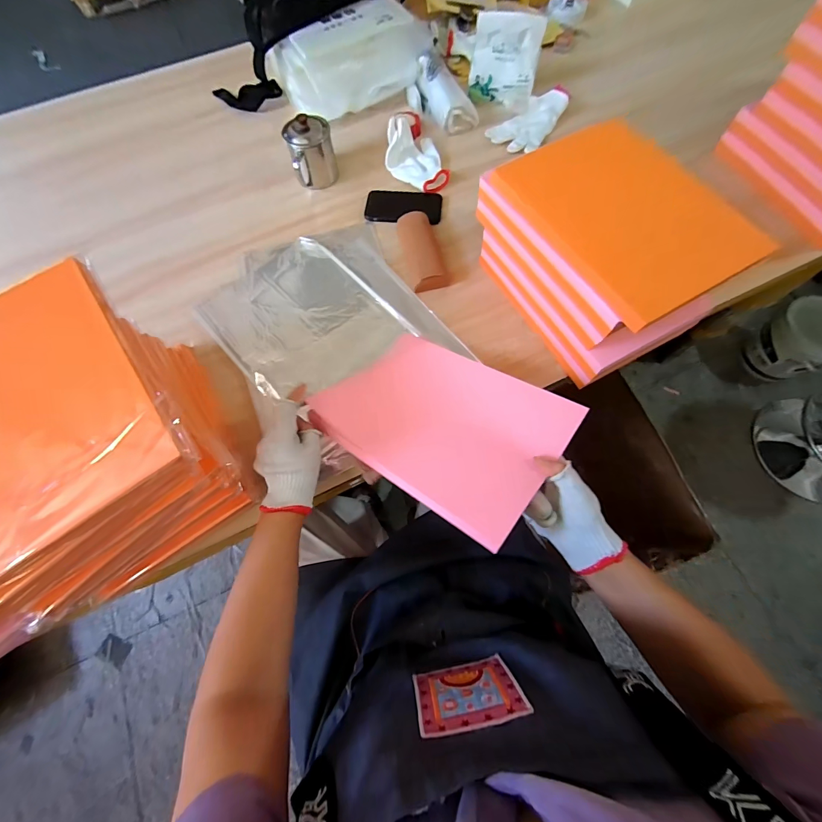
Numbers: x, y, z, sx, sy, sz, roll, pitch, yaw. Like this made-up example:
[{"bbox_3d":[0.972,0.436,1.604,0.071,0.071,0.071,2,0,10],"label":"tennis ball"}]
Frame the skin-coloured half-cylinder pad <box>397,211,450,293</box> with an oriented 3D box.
[{"bbox_3d":[0.019,-0.295,0.646,0.061,0.027,0.161,-13,69,-3],"label":"skin-coloured half-cylinder pad"}]

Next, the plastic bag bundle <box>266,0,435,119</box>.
[{"bbox_3d":[-0.126,-0.777,0.792,0.328,0.094,0.203,-27,71,-8],"label":"plastic bag bundle"}]

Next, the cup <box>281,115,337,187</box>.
[{"bbox_3d":[-0.199,-0.518,0.714,0.090,0.107,0.106,-18,70,-5],"label":"cup"}]

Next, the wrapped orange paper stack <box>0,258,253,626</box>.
[{"bbox_3d":[-0.361,0.032,0.408,0.232,0.216,0.290,-40,73,-12],"label":"wrapped orange paper stack"}]

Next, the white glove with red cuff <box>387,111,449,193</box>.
[{"bbox_3d":[0.001,-0.539,0.730,0.116,0.042,0.210,-23,70,-6],"label":"white glove with red cuff"}]

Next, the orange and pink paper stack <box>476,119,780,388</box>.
[{"bbox_3d":[0.266,-0.228,0.538,0.188,0.163,0.319,-28,71,-8],"label":"orange and pink paper stack"}]

